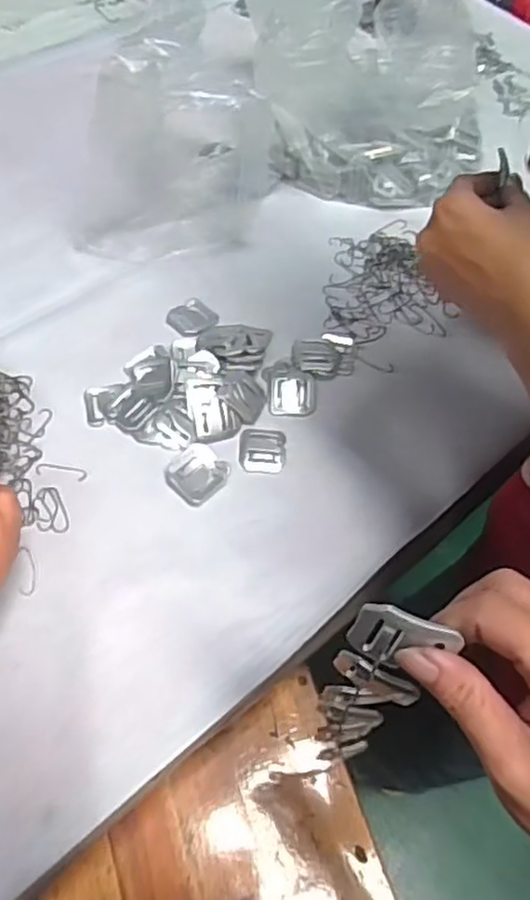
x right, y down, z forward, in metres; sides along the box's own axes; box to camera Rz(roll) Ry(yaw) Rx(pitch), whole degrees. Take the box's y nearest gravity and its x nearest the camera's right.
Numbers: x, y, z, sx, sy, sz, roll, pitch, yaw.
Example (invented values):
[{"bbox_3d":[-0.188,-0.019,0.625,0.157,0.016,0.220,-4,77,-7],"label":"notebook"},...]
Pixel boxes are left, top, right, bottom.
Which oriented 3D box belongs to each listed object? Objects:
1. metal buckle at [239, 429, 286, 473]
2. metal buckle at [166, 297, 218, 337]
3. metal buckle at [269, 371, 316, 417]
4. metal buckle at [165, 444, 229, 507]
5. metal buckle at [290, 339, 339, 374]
[{"bbox_3d":[-0.002,0.000,0.573,0.038,0.004,0.042,3,57,-3],"label":"metal buckle"},{"bbox_3d":[-0.070,-0.125,0.643,0.044,0.005,0.042,-37,67,-24],"label":"metal buckle"},{"bbox_3d":[0.025,-0.051,0.603,0.041,0.008,0.043,5,57,-2],"label":"metal buckle"},{"bbox_3d":[-0.056,0.019,0.556,0.044,0.006,0.047,37,62,17],"label":"metal buckle"},{"bbox_3d":[0.046,-0.086,0.624,0.042,0.011,0.040,5,57,-2],"label":"metal buckle"}]

